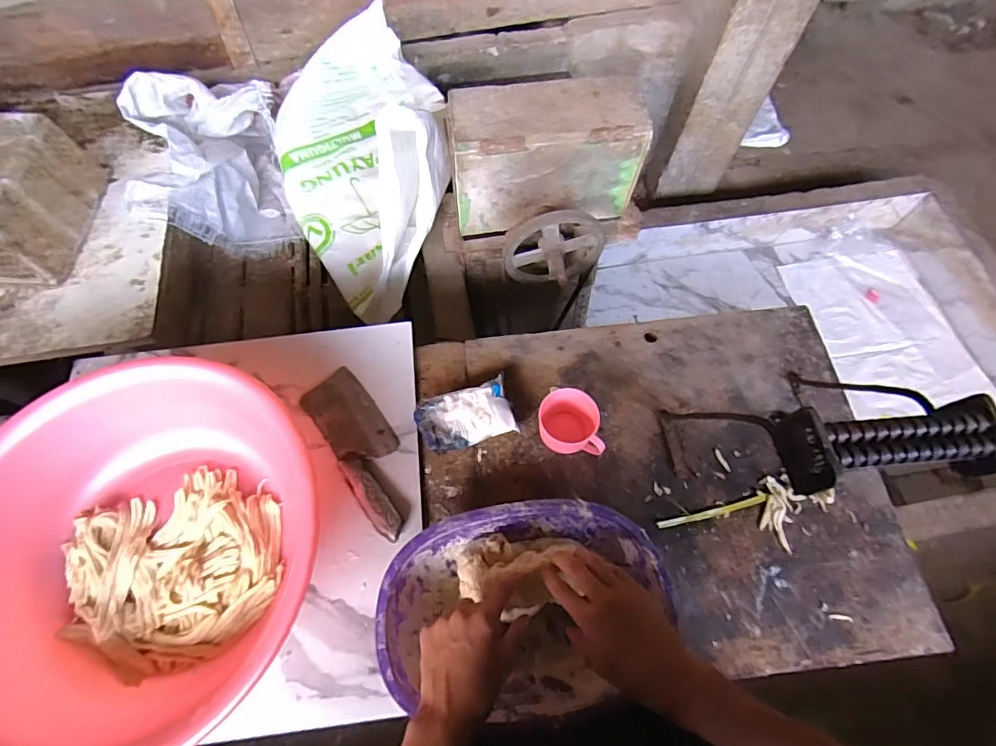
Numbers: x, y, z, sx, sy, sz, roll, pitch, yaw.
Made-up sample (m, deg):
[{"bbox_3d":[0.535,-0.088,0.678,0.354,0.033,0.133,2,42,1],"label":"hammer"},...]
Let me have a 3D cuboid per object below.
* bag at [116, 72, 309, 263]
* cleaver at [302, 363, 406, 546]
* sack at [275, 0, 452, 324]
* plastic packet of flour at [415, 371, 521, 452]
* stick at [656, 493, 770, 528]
[{"bbox_3d":[-0.703,-0.525,1.267,0.322,0.273,0.390,-12,63,-7],"label":"bag"},{"bbox_3d":[-0.176,0.098,0.667,0.082,0.024,0.242,-33,67,-17],"label":"cleaver"},{"bbox_3d":[-0.311,-0.511,1.134,0.380,0.266,0.753,-12,63,-7],"label":"sack"},{"bbox_3d":[-0.044,0.059,0.683,0.126,0.039,0.078,-16,63,-9],"label":"plastic packet of flour"},{"bbox_3d":[0.278,0.178,0.647,0.148,0.004,0.011,-12,63,-7],"label":"stick"}]

